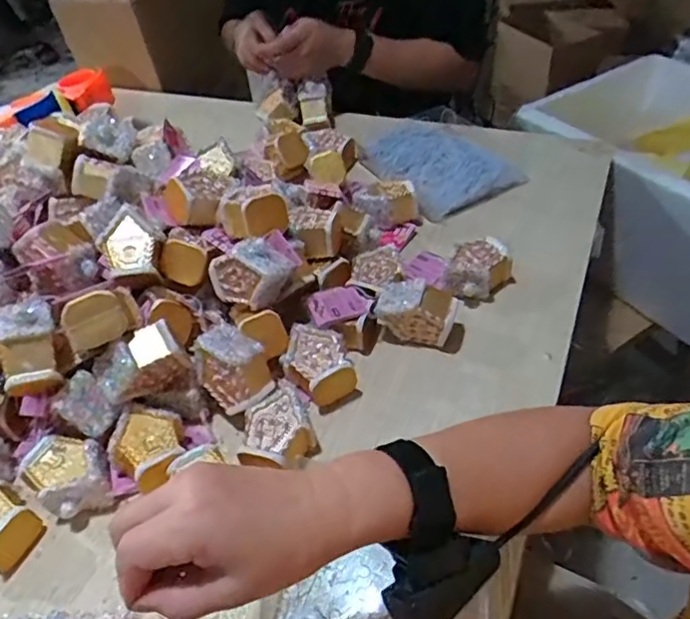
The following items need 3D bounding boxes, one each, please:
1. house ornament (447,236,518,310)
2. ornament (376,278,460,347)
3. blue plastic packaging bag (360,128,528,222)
[{"bbox_3d":[0.161,-0.044,0.684,0.062,0.045,0.081,27,55,29],"label":"house ornament"},{"bbox_3d":[0.079,0.000,0.636,0.085,0.062,0.047,9,48,16],"label":"ornament"},{"bbox_3d":[0.135,-0.225,0.879,0.176,0.043,0.225,-30,50,-20],"label":"blue plastic packaging bag"}]

